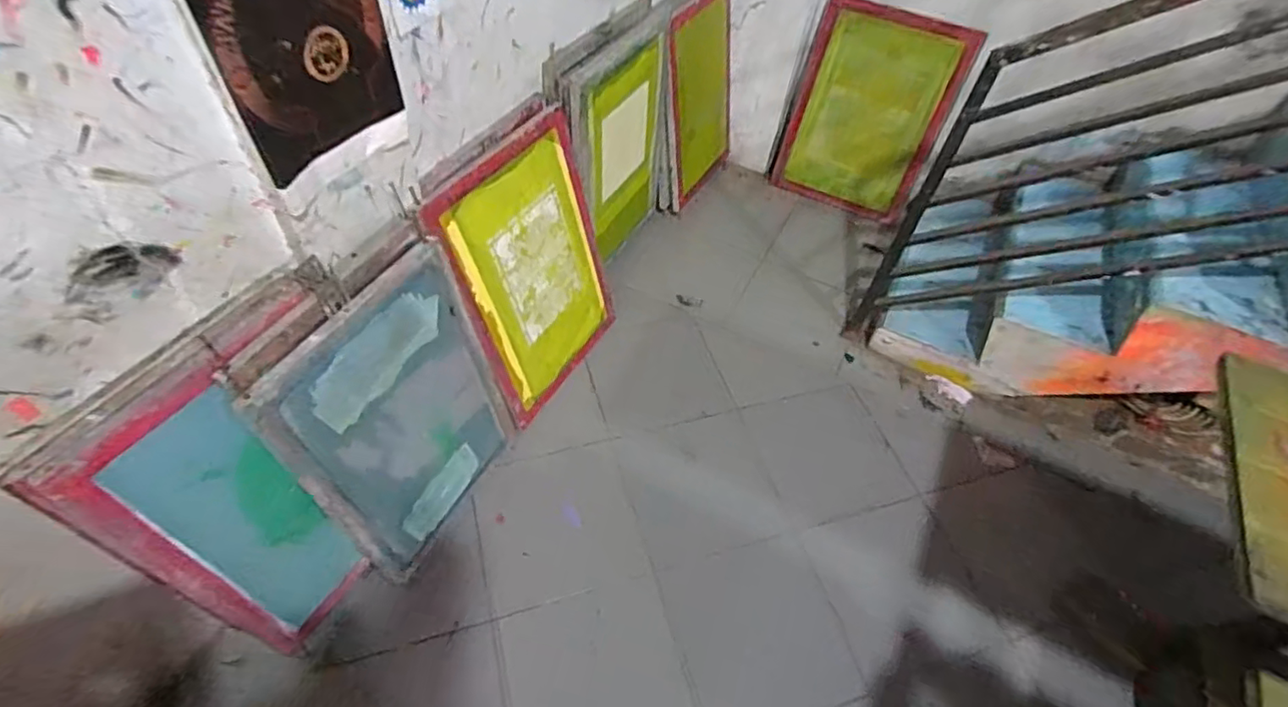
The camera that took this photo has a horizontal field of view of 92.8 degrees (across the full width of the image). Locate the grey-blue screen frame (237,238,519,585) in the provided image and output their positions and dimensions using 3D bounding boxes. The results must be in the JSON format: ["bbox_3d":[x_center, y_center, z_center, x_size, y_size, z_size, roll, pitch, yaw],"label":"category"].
[{"bbox_3d":[-0.516,0.147,1.386,0.054,0.705,0.525,17,50,18],"label":"grey-blue screen frame"}]

